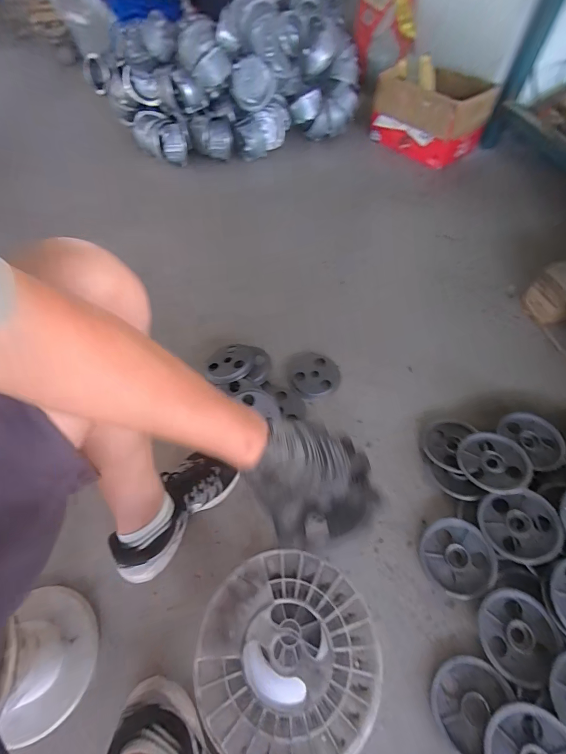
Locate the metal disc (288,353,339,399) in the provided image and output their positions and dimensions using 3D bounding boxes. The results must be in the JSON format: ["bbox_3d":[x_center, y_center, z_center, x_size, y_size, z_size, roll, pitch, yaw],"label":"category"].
[{"bbox_3d":[0.072,-0.009,0.831,0.116,0.018,0.119,-1,59,2],"label":"metal disc"}]

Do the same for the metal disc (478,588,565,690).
[{"bbox_3d":[0.369,0.404,0.551,0.117,0.015,0.108,-1,59,2],"label":"metal disc"}]

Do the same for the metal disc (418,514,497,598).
[{"bbox_3d":[0.309,0.321,0.622,0.121,0.024,0.121,-1,59,2],"label":"metal disc"}]

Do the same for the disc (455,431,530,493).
[{"bbox_3d":[0.405,0.162,0.669,0.117,0.034,0.117,-1,59,2],"label":"disc"}]

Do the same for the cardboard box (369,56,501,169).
[{"bbox_3d":[0.523,-0.947,1.233,0.245,0.244,0.357,-34,63,-17],"label":"cardboard box"}]

